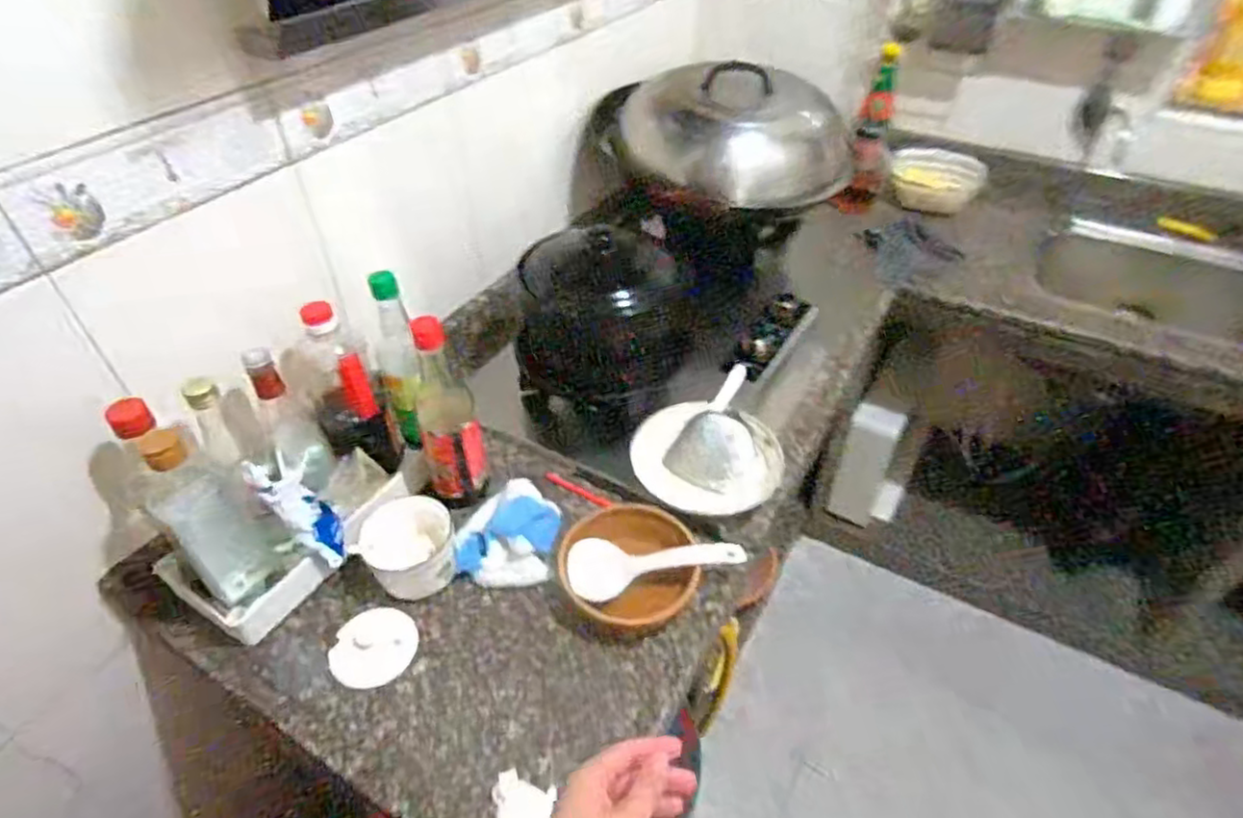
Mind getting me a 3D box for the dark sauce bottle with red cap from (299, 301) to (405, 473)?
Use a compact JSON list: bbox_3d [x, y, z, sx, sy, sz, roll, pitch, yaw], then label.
[{"bbox_3d":[-0.313,-0.022,0.776,0.072,0.203,0.085,-18,46,-17],"label":"dark sauce bottle with red cap"}]

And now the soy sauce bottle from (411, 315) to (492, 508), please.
[{"bbox_3d":[-0.191,0.018,0.749,0.064,0.251,0.052,-18,46,-17],"label":"soy sauce bottle"}]

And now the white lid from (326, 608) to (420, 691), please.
[{"bbox_3d":[-0.247,0.238,0.684,0.080,0.016,0.080,-1,43,0],"label":"white lid"}]

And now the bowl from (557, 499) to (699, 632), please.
[{"bbox_3d":[0.007,0.171,0.728,0.140,0.044,0.134,-1,43,0],"label":"bowl"}]

